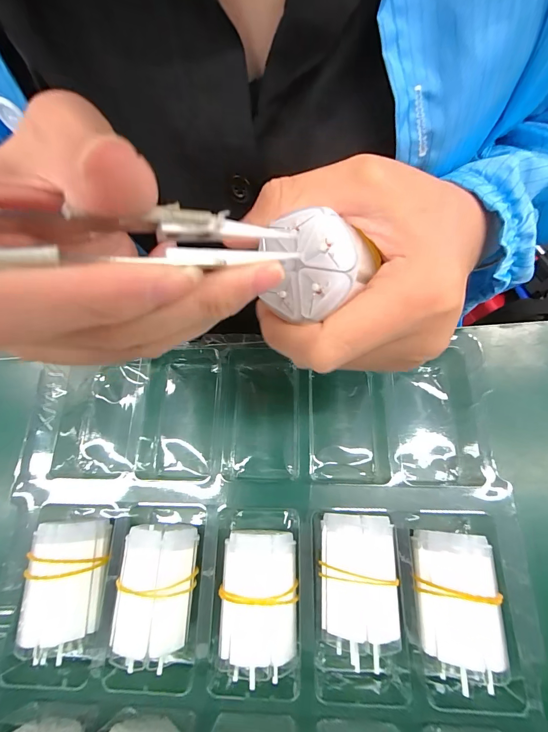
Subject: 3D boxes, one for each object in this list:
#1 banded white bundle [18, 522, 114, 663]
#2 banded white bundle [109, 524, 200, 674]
[{"bbox_3d":[-0.113,0.118,0.187,0.041,0.039,0.060,-3,70,1],"label":"banded white bundle"},{"bbox_3d":[-0.061,0.113,0.171,0.037,0.024,0.056,0,70,2],"label":"banded white bundle"}]

